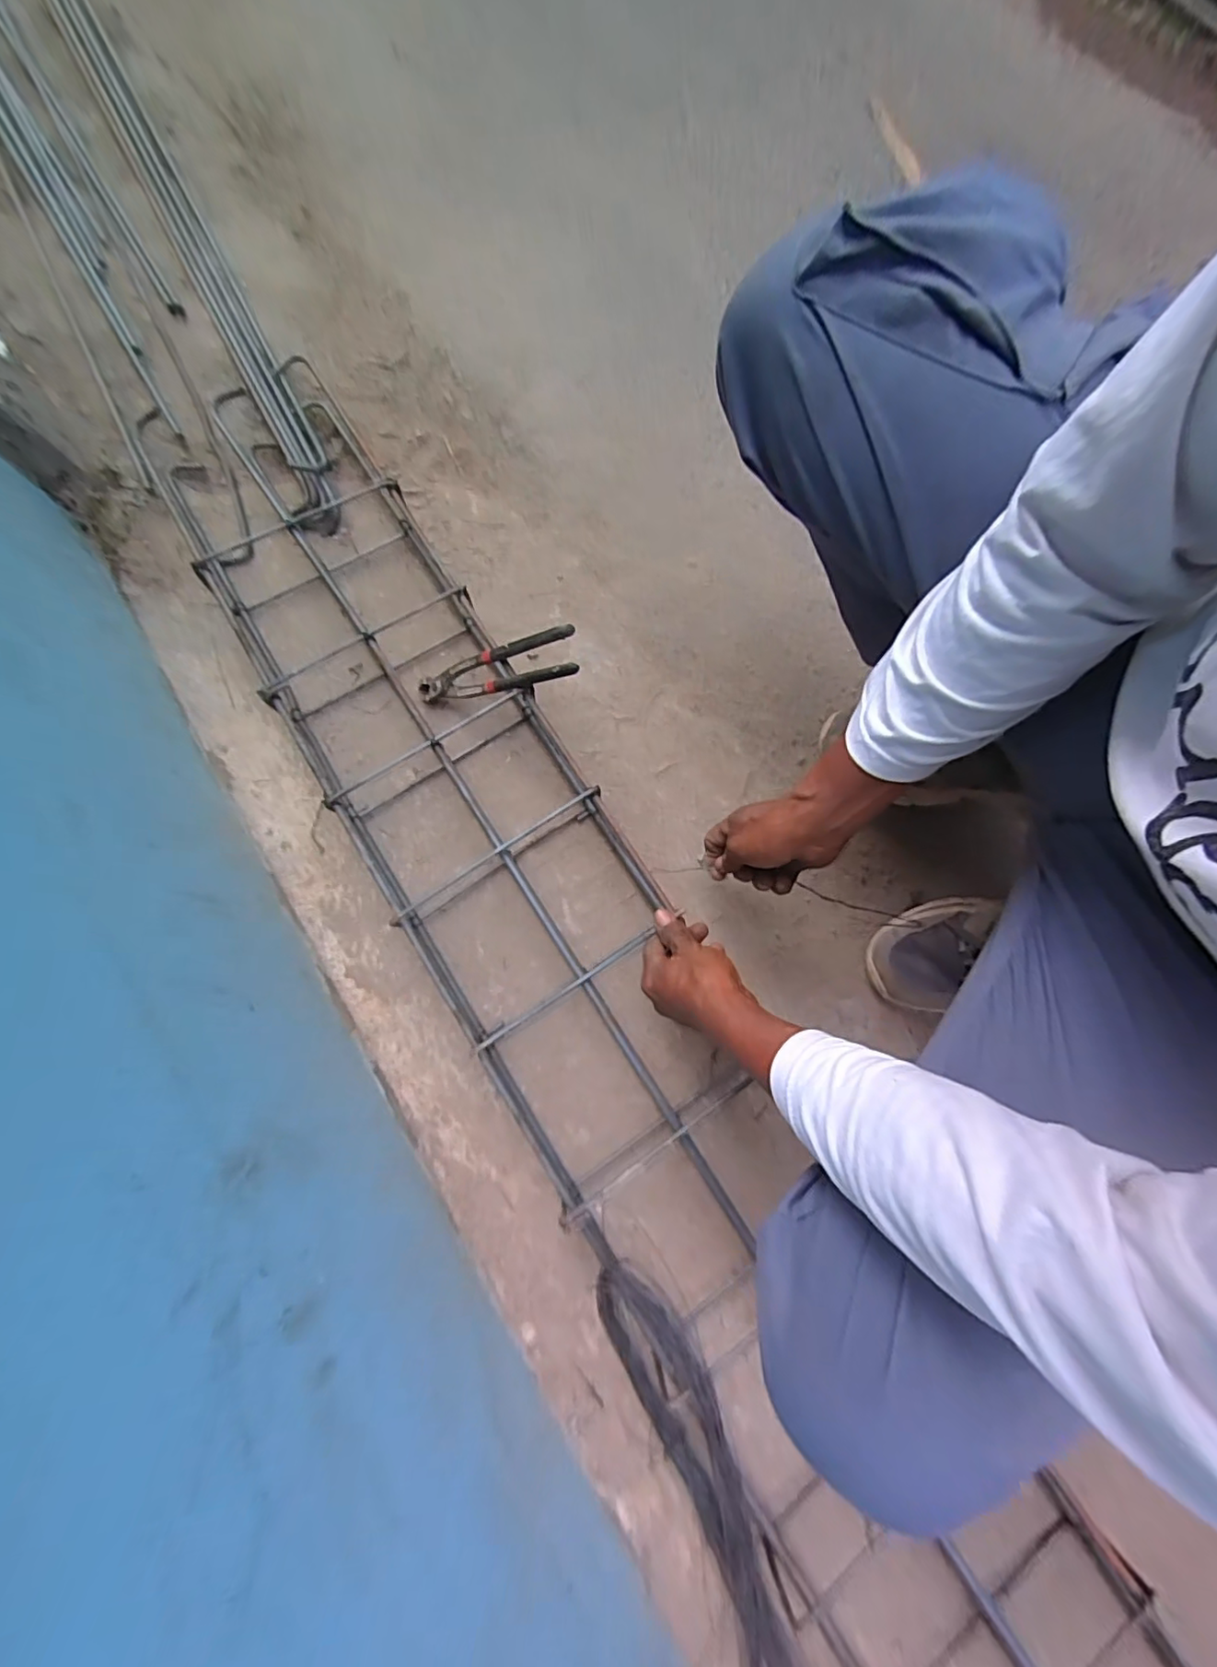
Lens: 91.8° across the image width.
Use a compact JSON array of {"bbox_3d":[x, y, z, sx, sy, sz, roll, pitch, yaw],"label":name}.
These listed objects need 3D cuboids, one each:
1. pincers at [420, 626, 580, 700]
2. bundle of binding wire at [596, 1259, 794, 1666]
[{"bbox_3d":[-0.122,-0.173,0.636,0.208,0.034,0.045,-5,75,32],"label":"pincers"},{"bbox_3d":[0.087,0.552,0.495,0.068,0.103,0.403,-21,77,-3],"label":"bundle of binding wire"}]

